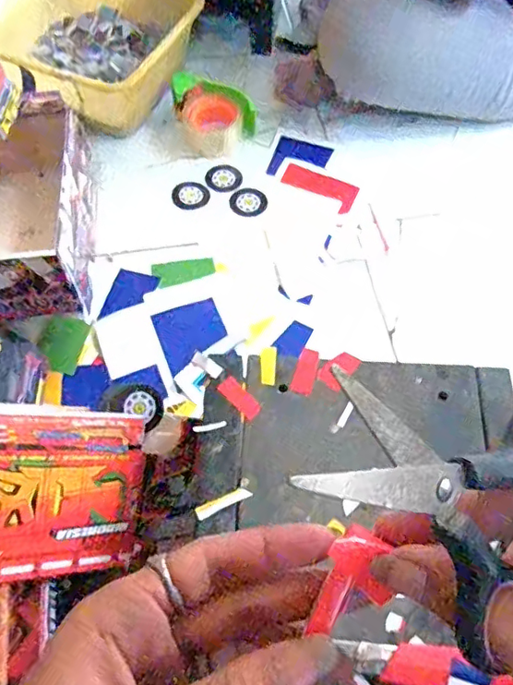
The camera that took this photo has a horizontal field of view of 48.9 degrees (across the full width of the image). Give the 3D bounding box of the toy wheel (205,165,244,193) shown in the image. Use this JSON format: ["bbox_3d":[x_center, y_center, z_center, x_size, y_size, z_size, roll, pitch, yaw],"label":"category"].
[{"bbox_3d":[-0.051,-0.256,0.884,0.055,0.006,0.054,0,63,-1],"label":"toy wheel"}]

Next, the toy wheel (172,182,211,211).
[{"bbox_3d":[-0.101,-0.226,0.862,0.054,0.007,0.054,0,63,-1],"label":"toy wheel"}]

